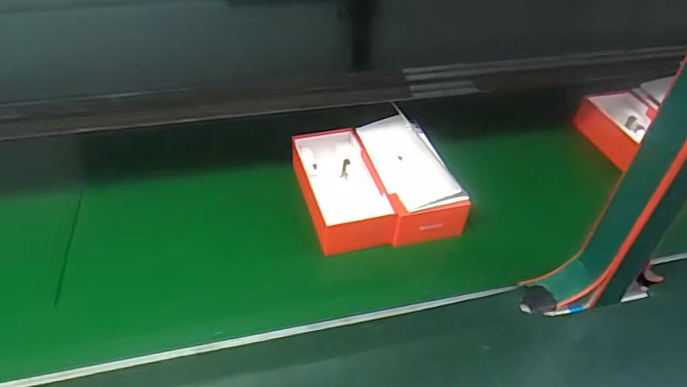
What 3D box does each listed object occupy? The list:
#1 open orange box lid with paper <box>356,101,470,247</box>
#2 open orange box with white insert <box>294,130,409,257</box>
[{"bbox_3d":[0.086,-0.030,0.656,0.095,0.074,0.181,-9,45,-10],"label":"open orange box lid with paper"},{"bbox_3d":[-0.005,-0.013,0.652,0.101,0.046,0.185,-11,45,-11],"label":"open orange box with white insert"}]

